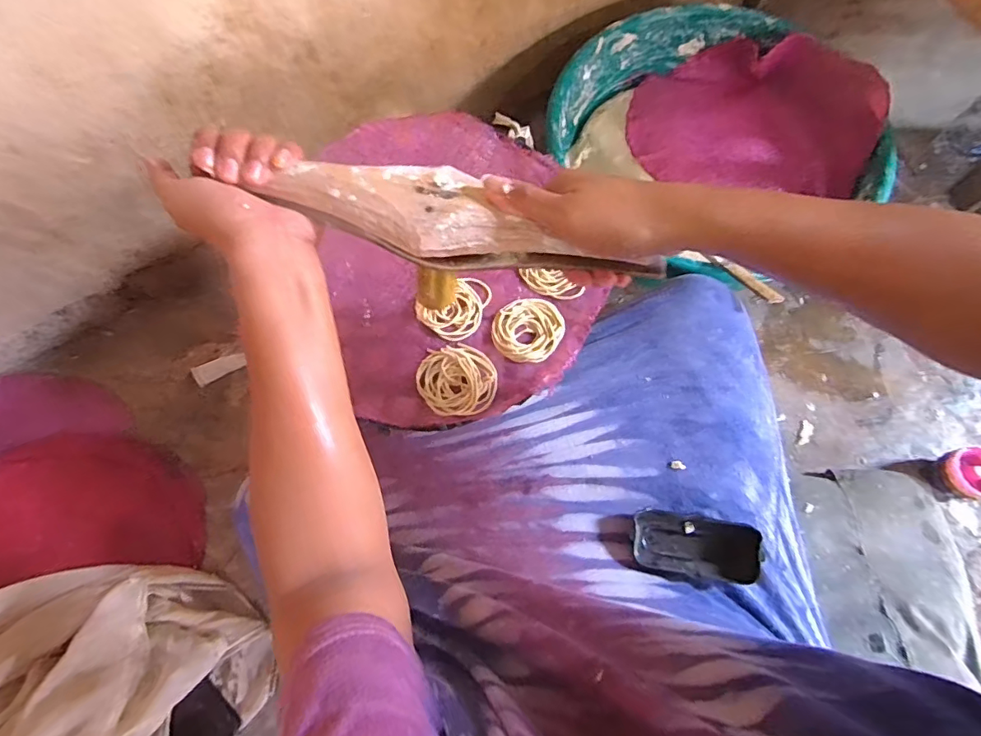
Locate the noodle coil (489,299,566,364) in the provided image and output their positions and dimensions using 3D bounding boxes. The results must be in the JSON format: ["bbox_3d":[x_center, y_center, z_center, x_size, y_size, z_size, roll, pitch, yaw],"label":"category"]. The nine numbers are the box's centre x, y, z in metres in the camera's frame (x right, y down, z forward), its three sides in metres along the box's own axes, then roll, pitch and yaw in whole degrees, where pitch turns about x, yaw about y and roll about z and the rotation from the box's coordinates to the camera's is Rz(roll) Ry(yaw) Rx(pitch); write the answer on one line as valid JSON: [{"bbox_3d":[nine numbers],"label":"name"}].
[{"bbox_3d":[0.037,-0.037,0.498,0.063,0.006,0.066,0,72,1],"label":"noodle coil"}]

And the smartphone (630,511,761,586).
[{"bbox_3d":[0.190,0.164,0.485,0.108,0.017,0.051,6,72,16],"label":"smartphone"}]

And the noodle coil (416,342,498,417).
[{"bbox_3d":[-0.030,0.011,0.486,0.067,0.010,0.074,-42,76,-11],"label":"noodle coil"}]

